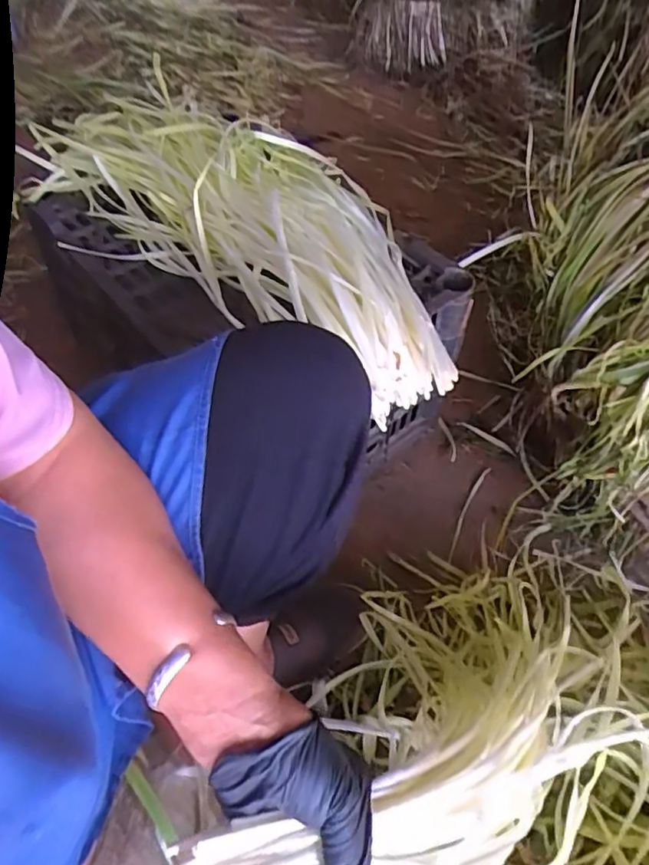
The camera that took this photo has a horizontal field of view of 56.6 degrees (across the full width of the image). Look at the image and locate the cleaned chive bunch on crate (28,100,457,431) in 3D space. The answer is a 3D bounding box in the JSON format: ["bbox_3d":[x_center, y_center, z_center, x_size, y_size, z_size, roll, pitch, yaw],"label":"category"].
[{"bbox_3d":[-0.077,-0.263,0.694,0.599,0.075,0.267,32,59,20],"label":"cleaned chive bunch on crate"}]

